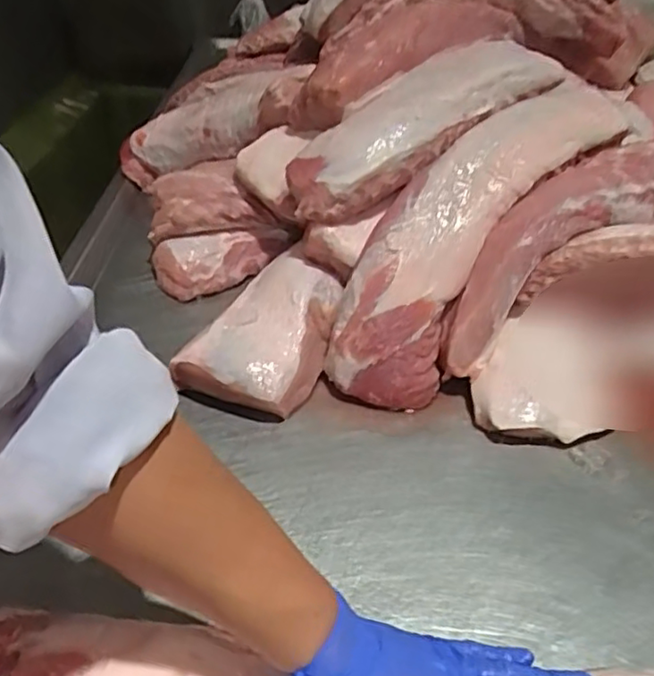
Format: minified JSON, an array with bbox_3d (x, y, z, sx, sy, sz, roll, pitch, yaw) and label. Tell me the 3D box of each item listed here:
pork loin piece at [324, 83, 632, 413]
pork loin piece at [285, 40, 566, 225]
[{"bbox_3d":[0.172,-0.139,0.721,0.139,0.104,0.499,28,71,32],"label":"pork loin piece"},{"bbox_3d":[0.115,-0.271,0.766,0.407,0.073,0.129,-38,50,-20],"label":"pork loin piece"}]

